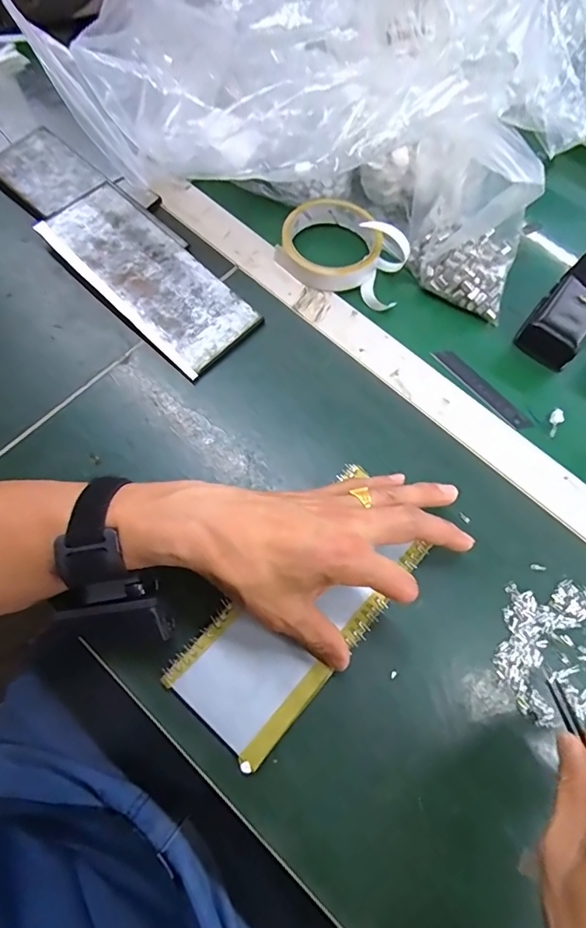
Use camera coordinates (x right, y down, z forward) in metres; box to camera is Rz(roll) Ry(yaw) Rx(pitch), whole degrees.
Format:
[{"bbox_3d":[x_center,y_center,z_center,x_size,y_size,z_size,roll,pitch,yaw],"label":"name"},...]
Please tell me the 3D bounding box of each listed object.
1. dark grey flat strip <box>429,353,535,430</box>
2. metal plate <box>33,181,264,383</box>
[{"bbox_3d":[0.162,-0.065,0.411,0.020,0.004,0.097,-41,78,-20],"label":"dark grey flat strip"},{"bbox_3d":[-0.126,-0.165,0.419,0.205,0.009,0.087,43,74,6],"label":"metal plate"}]

